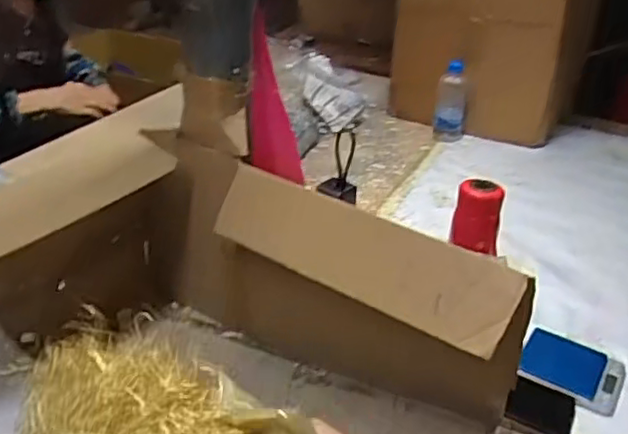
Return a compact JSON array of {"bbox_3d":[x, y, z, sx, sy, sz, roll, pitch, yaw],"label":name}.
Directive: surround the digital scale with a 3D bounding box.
[{"bbox_3d":[0.346,0.199,0.880,0.125,0.018,0.123,17,32,24],"label":"digital scale"}]

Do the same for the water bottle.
[{"bbox_3d":[0.337,-0.287,1.610,0.077,0.188,0.065,9,29,12],"label":"water bottle"}]

